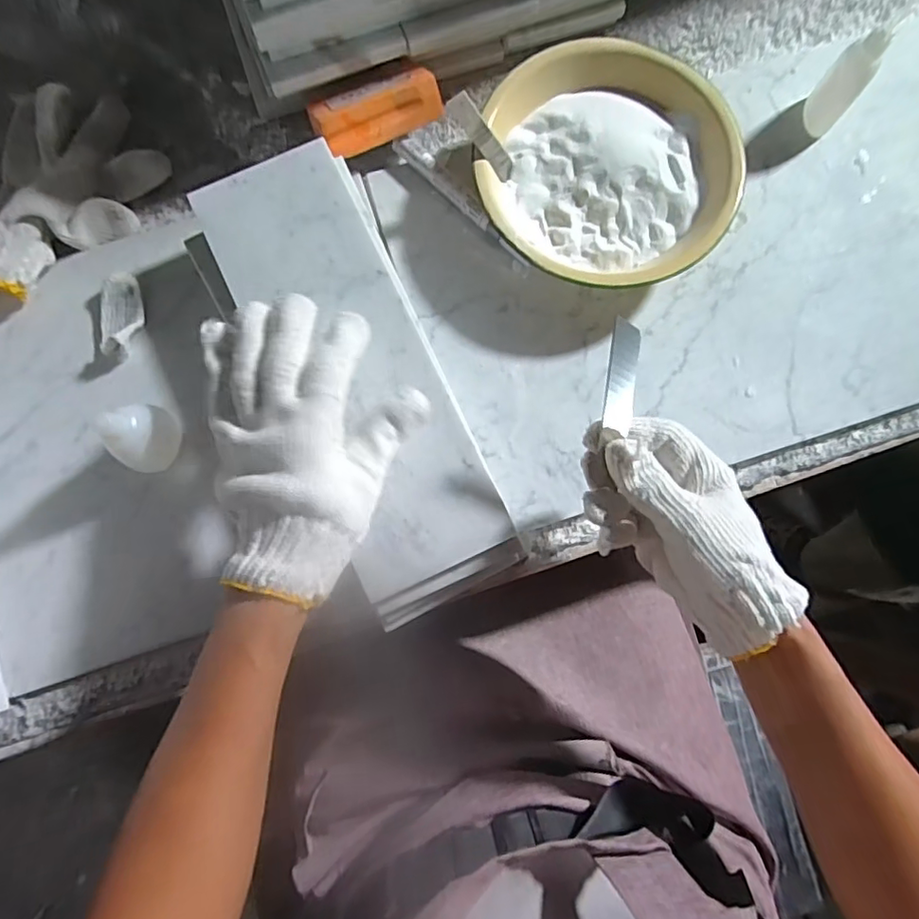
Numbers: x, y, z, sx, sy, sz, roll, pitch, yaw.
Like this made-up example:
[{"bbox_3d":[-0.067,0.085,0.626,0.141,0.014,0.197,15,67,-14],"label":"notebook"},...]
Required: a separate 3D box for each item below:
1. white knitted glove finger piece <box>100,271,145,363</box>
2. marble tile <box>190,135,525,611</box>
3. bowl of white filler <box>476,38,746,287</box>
[{"bbox_3d":[-0.253,-0.107,0.422,0.031,0.018,0.062,-2,76,-1],"label":"white knitted glove finger piece"},{"bbox_3d":[-0.072,-0.071,0.377,0.107,0.010,0.306,-26,81,-7],"label":"marble tile"},{"bbox_3d":[0.108,-0.206,0.424,0.179,0.061,0.175,0,76,0],"label":"bowl of white filler"}]

